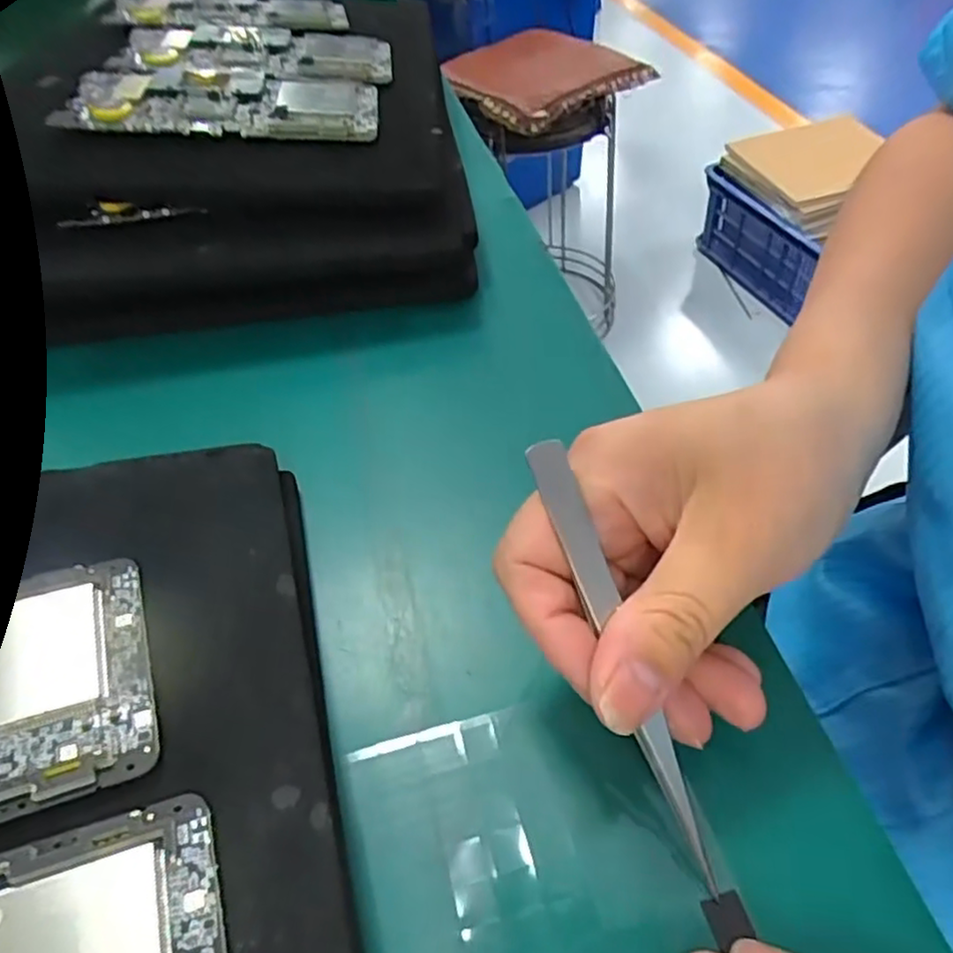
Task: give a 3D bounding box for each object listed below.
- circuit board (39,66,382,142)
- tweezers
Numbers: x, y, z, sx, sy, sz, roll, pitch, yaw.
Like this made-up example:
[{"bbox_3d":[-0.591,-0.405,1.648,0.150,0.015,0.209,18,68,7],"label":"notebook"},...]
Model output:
[{"bbox_3d":[-0.128,-0.195,0.358,0.148,0.004,0.077,0,51,-7],"label":"circuit board"},{"bbox_3d":[0.040,0.048,0.182,0.009,0.009,0.122,-20,89,-11],"label":"tweezers"}]

